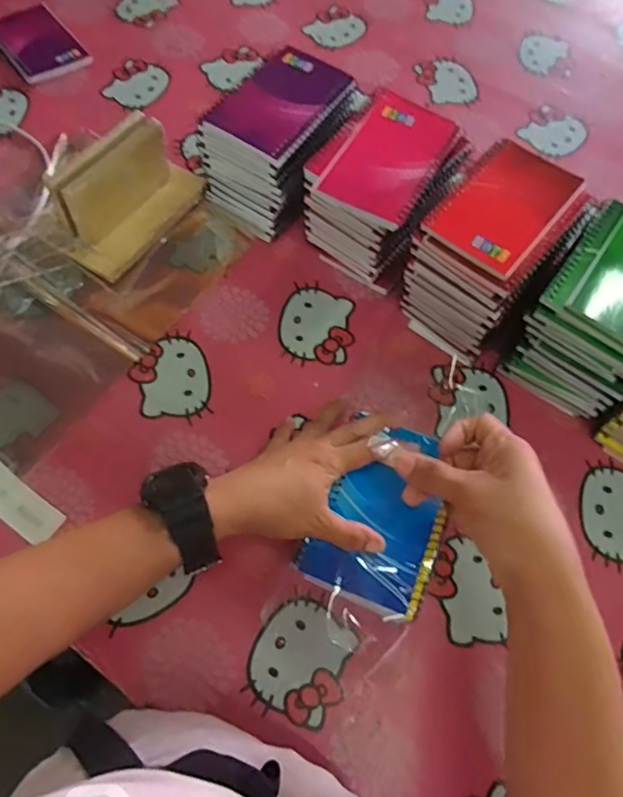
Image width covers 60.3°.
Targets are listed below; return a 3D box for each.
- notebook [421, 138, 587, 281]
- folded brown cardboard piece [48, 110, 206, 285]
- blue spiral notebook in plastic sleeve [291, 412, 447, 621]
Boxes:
[{"bbox_3d":[0.161,-0.162,0.448,0.084,0.007,0.127,38,70,14],"label":"notebook"},{"bbox_3d":[-0.182,-0.205,0.530,0.074,0.091,0.164,32,69,12],"label":"folded brown cardboard piece"},{"bbox_3d":[0.053,0.083,0.397,0.090,0.014,0.130,21,67,7],"label":"blue spiral notebook in plastic sleeve"}]

